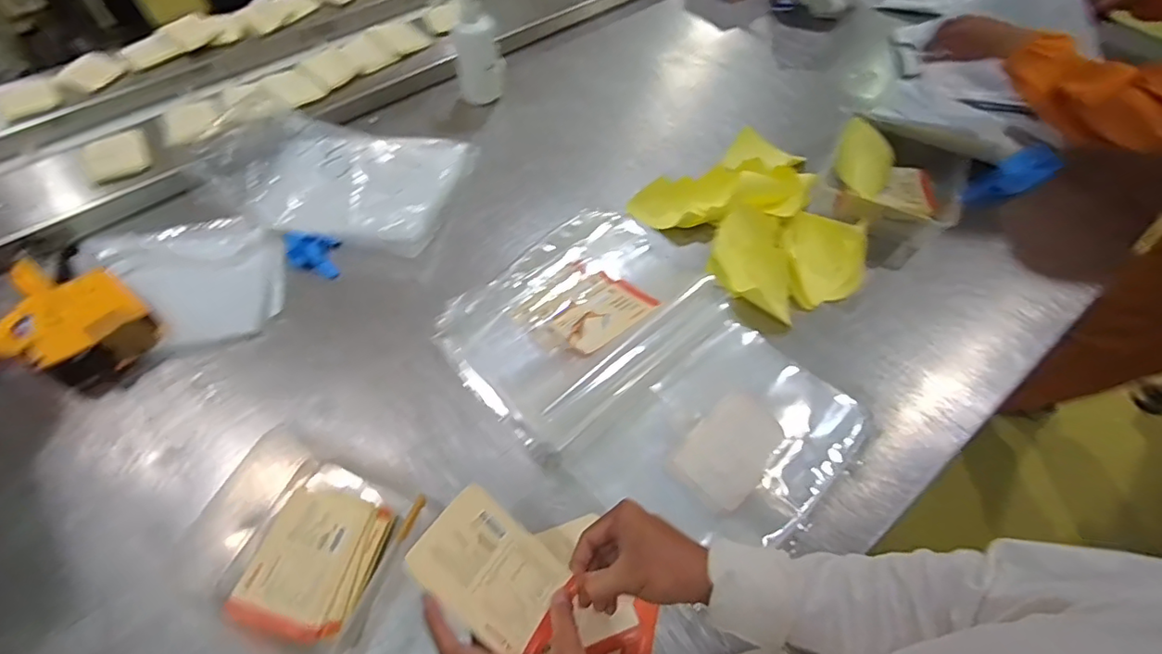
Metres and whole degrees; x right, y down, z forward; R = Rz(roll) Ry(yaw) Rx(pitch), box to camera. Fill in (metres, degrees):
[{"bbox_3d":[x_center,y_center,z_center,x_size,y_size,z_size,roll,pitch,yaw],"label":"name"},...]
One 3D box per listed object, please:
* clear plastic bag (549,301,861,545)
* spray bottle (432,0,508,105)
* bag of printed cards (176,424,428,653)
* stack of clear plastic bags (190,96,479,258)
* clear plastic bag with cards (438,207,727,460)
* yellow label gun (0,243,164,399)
[{"bbox_3d":[0.165,0.127,0.657,0.248,0.013,0.298,39,66,22],"label":"clear plastic bag"},{"bbox_3d":[-0.190,-0.494,0.950,0.097,0.190,0.068,-8,58,-6],"label":"spray bottle"},{"bbox_3d":[-0.308,0.225,0.594,0.243,0.033,0.175,21,60,12],"label":"bag of printed cards"},{"bbox_3d":[-0.380,-0.256,0.866,0.357,0.086,0.249,9,58,5],"label":"stack of clear plastic bags"},{"bbox_3d":[0.005,-0.021,0.748,0.355,0.037,0.265,-34,64,-20],"label":"clear plastic bag with cards"},{"bbox_3d":[-0.680,-0.024,0.723,0.271,0.059,0.145,34,64,19],"label":"yellow label gun"}]

